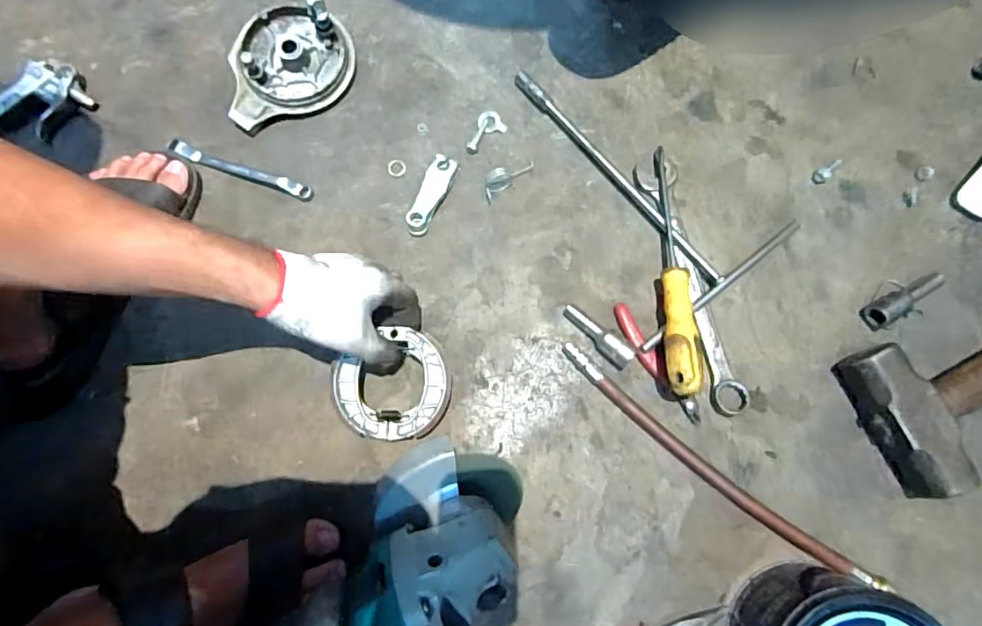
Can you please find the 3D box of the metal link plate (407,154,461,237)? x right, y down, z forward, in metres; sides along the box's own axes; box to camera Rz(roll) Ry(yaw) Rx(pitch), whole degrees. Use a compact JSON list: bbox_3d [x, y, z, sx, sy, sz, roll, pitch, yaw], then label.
[{"bbox_3d":[-0.060,-0.119,0.523,0.027,0.020,0.085,24,78,7],"label":"metal link plate"}]

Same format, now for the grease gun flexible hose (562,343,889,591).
[{"bbox_3d":[0.188,0.134,0.454,0.313,0.015,0.023,38,80,10],"label":"grease gun flexible hose"}]

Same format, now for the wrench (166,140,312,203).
[{"bbox_3d":[-0.256,-0.146,0.541,0.154,0.015,0.015,19,77,6],"label":"wrench"}]

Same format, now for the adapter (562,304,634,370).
[{"bbox_3d":[0.097,0.021,0.484,0.074,0.022,0.019,43,81,11],"label":"adapter"}]

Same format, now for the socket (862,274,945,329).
[{"bbox_3d":[0.383,-0.013,0.483,0.083,0.021,0.023,-28,77,-5],"label":"socket"}]

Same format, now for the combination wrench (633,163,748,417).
[{"bbox_3d":[0.189,-0.029,0.499,0.041,0.015,0.251,-11,76,-1],"label":"combination wrench"}]

